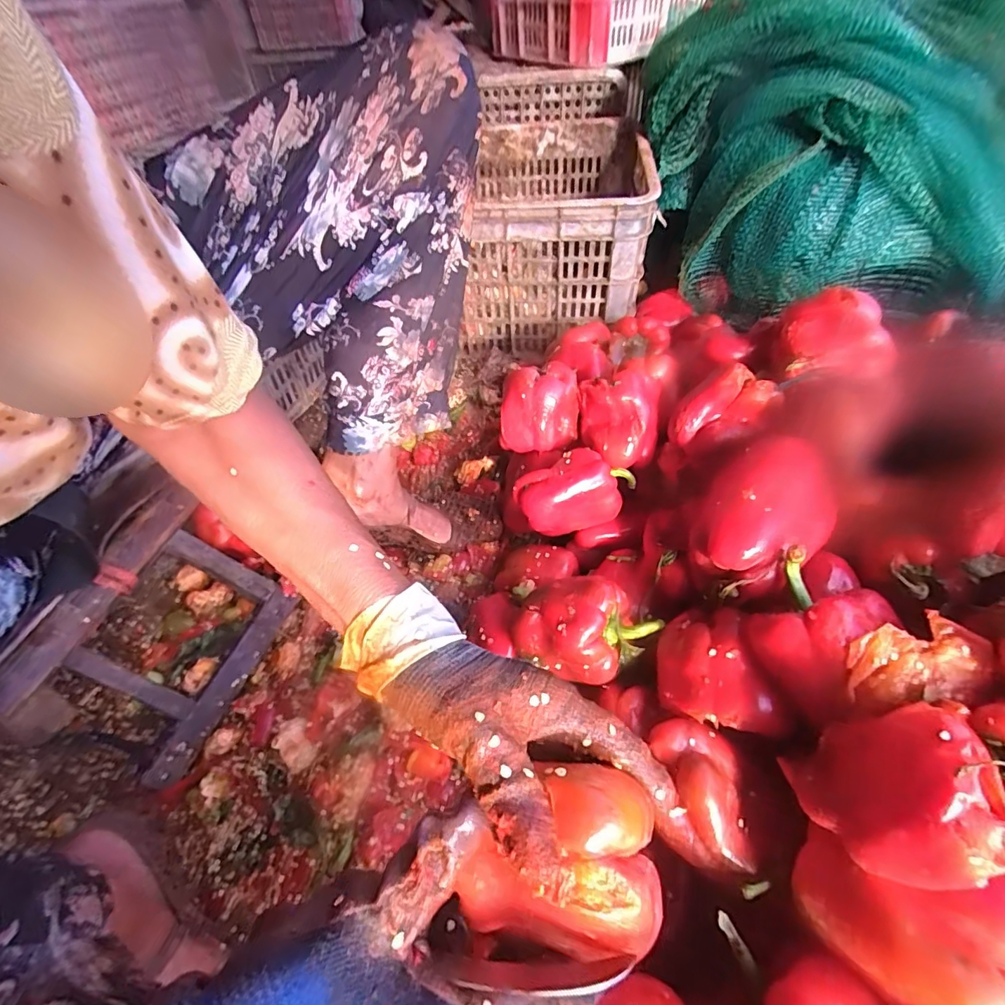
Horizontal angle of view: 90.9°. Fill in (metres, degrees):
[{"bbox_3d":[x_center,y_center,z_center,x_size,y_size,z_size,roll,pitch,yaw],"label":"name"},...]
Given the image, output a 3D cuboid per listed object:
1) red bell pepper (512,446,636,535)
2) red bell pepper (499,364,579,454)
[{"bbox_3d":[0.074,-0.014,0.528,0.124,0.064,0.070,-13,47,-6],"label":"red bell pepper"},{"bbox_3d":[0.042,-0.116,0.577,0.090,0.071,0.091,3,47,9],"label":"red bell pepper"}]

